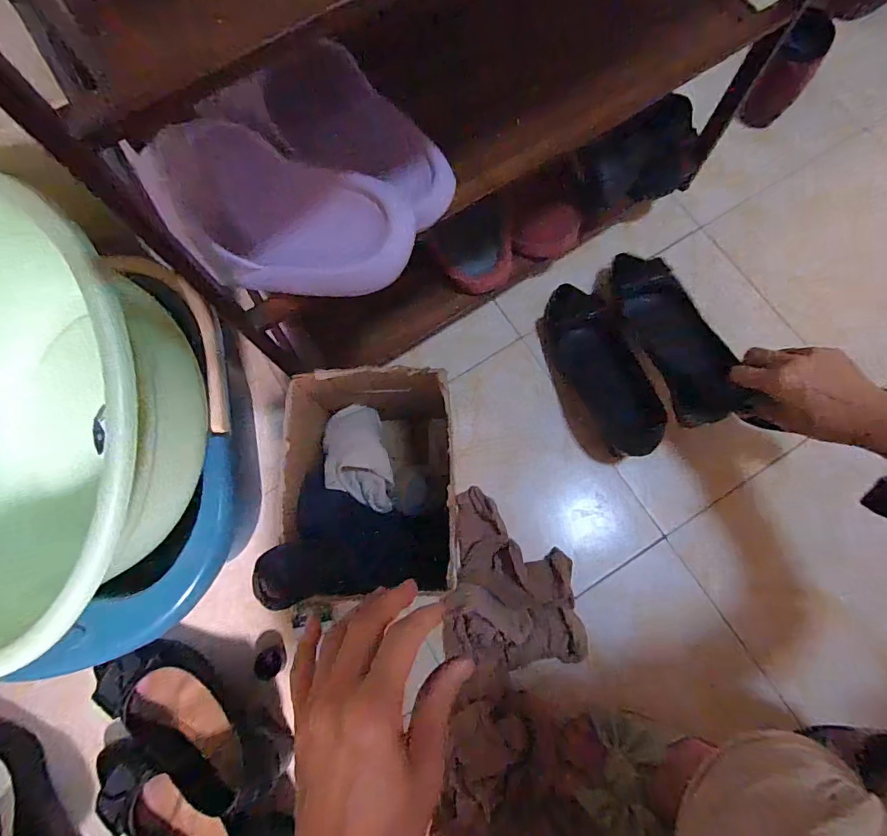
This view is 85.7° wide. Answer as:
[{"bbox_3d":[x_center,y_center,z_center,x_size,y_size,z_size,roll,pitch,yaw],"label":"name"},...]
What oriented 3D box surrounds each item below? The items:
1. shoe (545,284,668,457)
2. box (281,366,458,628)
[{"bbox_3d":[0.186,-0.063,0.576,0.073,0.071,0.226,-20,76,-5],"label":"shoe"},{"bbox_3d":[-0.060,0.068,0.500,0.158,0.179,0.207,-7,75,-1],"label":"box"}]

